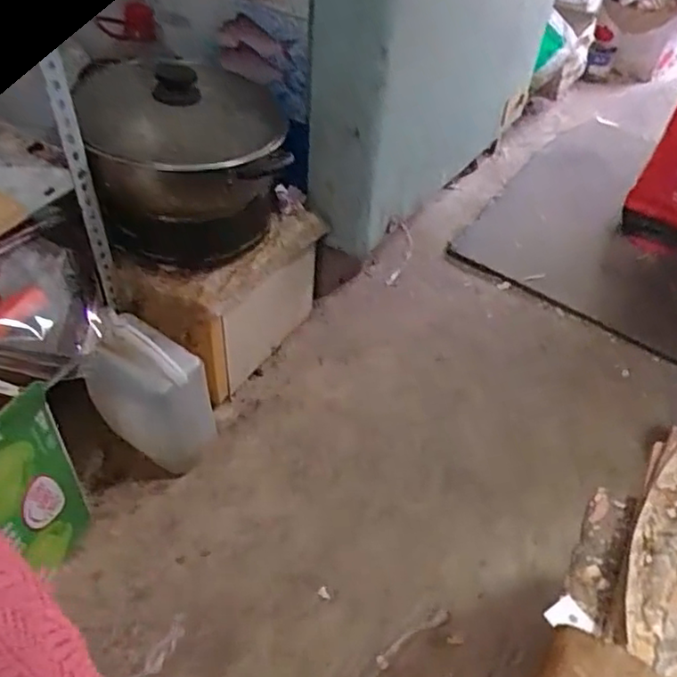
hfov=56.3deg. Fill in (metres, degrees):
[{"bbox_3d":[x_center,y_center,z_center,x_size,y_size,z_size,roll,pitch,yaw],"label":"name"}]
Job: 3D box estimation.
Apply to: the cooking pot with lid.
[{"bbox_3d":[-0.229,-0.270,1.014,0.301,0.250,0.326,2,47,-2],"label":"cooking pot with lid"}]

